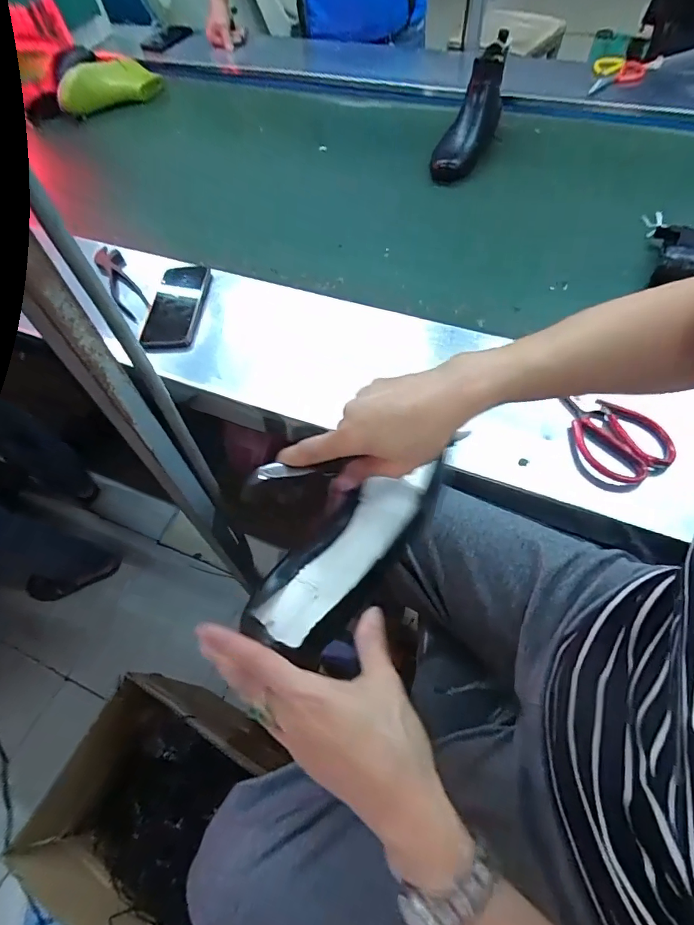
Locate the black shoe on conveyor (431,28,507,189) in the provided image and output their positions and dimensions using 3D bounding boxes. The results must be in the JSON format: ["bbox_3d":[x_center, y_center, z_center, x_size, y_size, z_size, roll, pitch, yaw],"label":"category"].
[{"bbox_3d":[0.267,-0.703,0.936,0.076,0.110,0.305,24,88,17],"label":"black shoe on conveyor"}]

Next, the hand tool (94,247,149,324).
[{"bbox_3d":[-0.375,-0.299,0.760,0.045,0.019,0.193,-28,61,-14],"label":"hand tool"}]

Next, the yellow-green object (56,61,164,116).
[{"bbox_3d":[-0.616,-0.977,1.178,0.257,0.087,0.053,-29,61,-14],"label":"yellow-green object"}]

